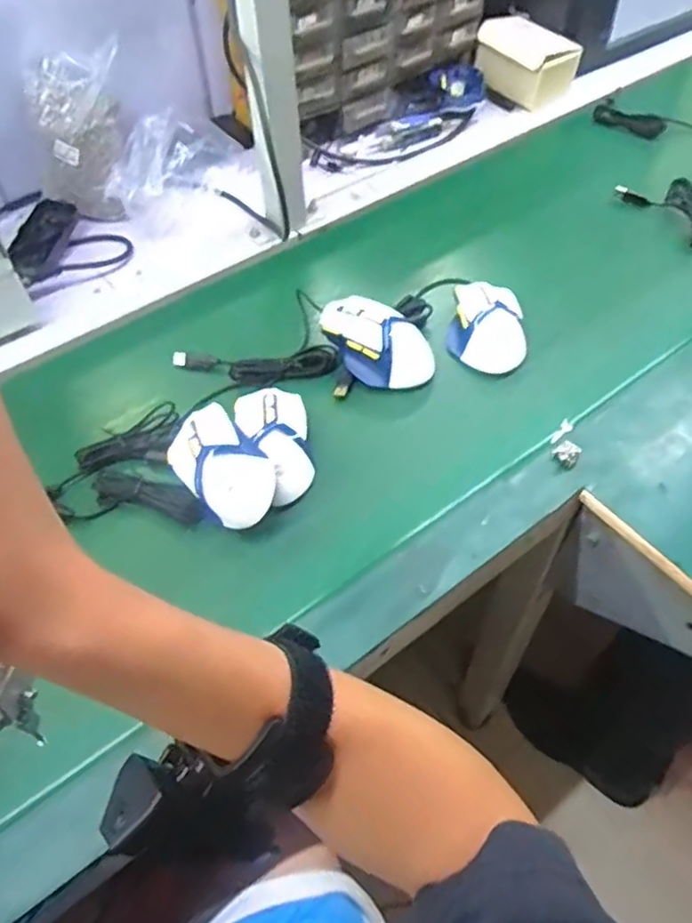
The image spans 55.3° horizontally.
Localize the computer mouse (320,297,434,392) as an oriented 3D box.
[{"bbox_3d":[0.029,-0.116,0.654,0.120,0.048,0.070,34,57,19],"label":"computer mouse"}]

